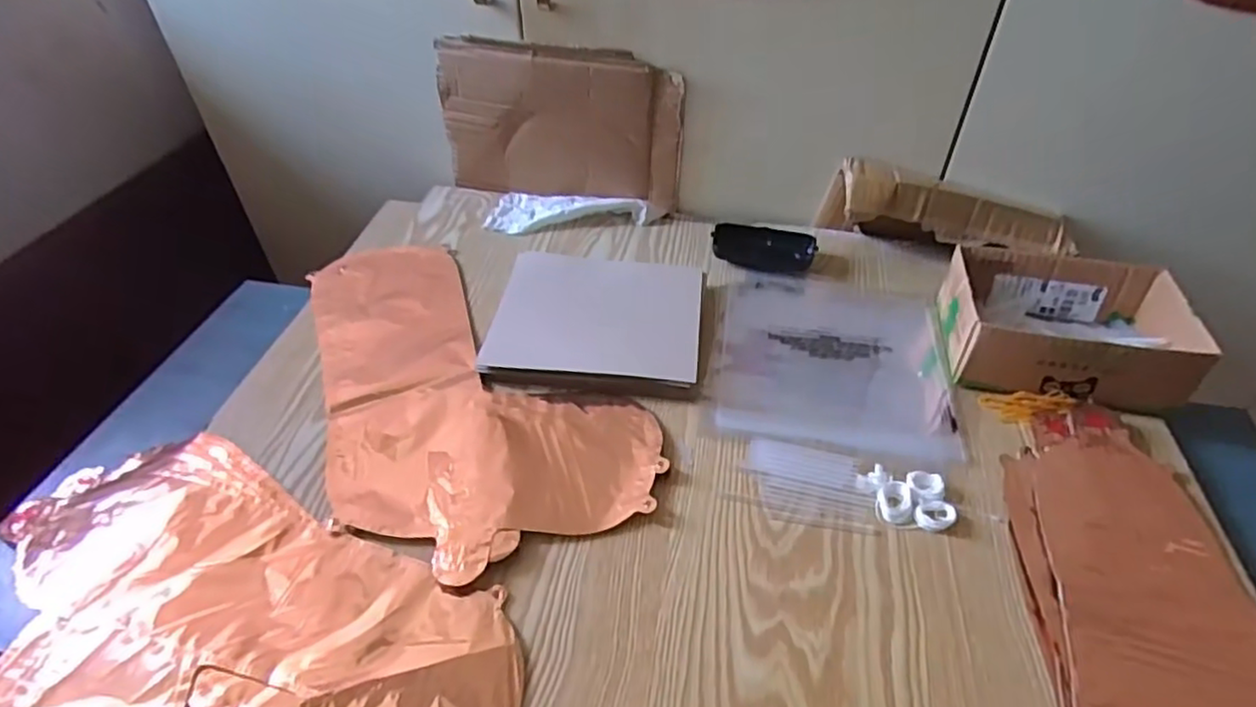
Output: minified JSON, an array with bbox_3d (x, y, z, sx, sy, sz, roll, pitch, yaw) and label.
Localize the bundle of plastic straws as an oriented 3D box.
[{"bbox_3d":[0.138,0.100,0.514,0.101,0.006,0.069,11,43,10],"label":"bundle of plastic straws"}]

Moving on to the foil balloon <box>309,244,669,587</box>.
[{"bbox_3d":[-0.151,0.007,0.609,0.236,0.009,0.418,-16,45,-18],"label":"foil balloon"}]

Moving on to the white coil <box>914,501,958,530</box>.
[{"bbox_3d":[0.225,0.119,0.489,0.028,0.008,0.021,-11,44,-12],"label":"white coil"}]

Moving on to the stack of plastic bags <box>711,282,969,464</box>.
[{"bbox_3d":[0.191,-0.001,0.622,0.205,0.008,0.222,7,43,7],"label":"stack of plastic bags"}]

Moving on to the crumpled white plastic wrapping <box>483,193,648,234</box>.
[{"bbox_3d":[-0.071,-0.165,0.776,0.180,0.024,0.075,5,43,5],"label":"crumpled white plastic wrapping"}]

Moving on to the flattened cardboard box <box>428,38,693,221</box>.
[{"bbox_3d":[-0.077,-0.250,0.753,0.271,0.177,0.032,9,43,8],"label":"flattened cardboard box"}]

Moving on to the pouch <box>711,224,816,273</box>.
[{"bbox_3d":[0.148,-0.114,0.731,0.108,0.027,0.046,10,43,10],"label":"pouch"}]

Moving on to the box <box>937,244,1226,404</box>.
[{"bbox_3d":[0.381,-0.022,0.595,0.178,0.071,0.134,9,43,9],"label":"box"}]

